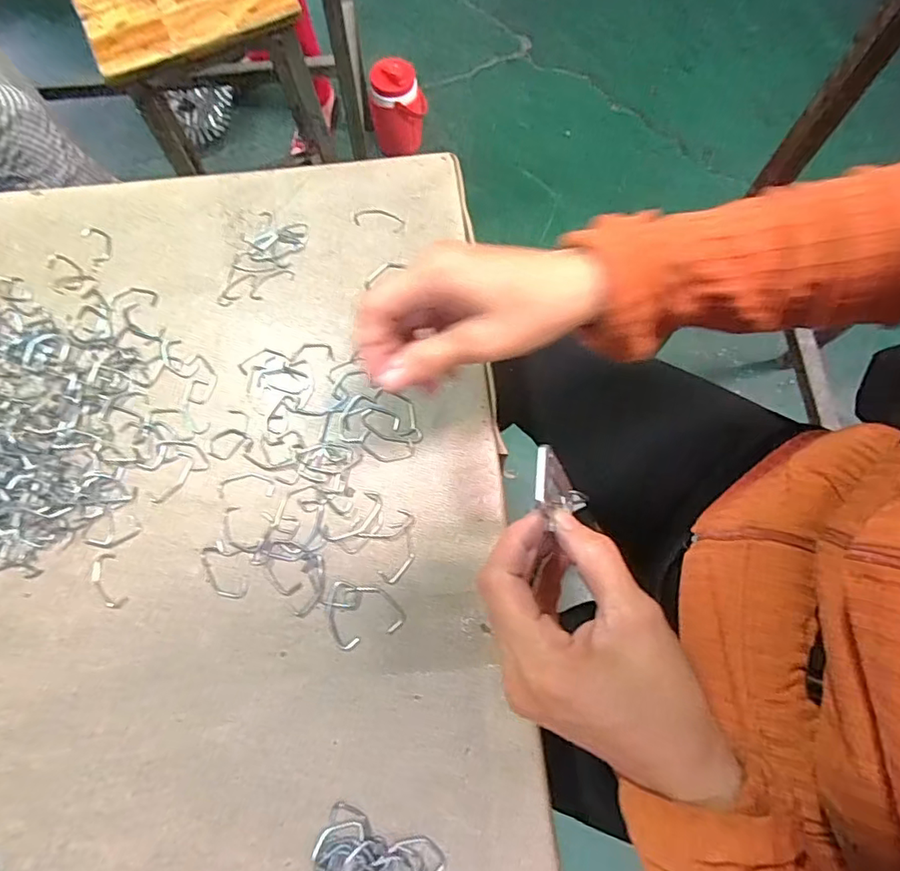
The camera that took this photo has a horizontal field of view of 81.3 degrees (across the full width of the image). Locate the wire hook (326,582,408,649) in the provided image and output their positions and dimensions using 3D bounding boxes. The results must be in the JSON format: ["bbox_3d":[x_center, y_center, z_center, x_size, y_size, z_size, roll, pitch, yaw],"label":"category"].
[{"bbox_3d":[-0.055,0.118,0.338,0.050,0.004,0.039,9,73,4],"label":"wire hook"}]

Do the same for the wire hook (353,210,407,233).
[{"bbox_3d":[-0.058,-0.179,0.433,0.043,0.004,0.018,11,73,4],"label":"wire hook"}]

